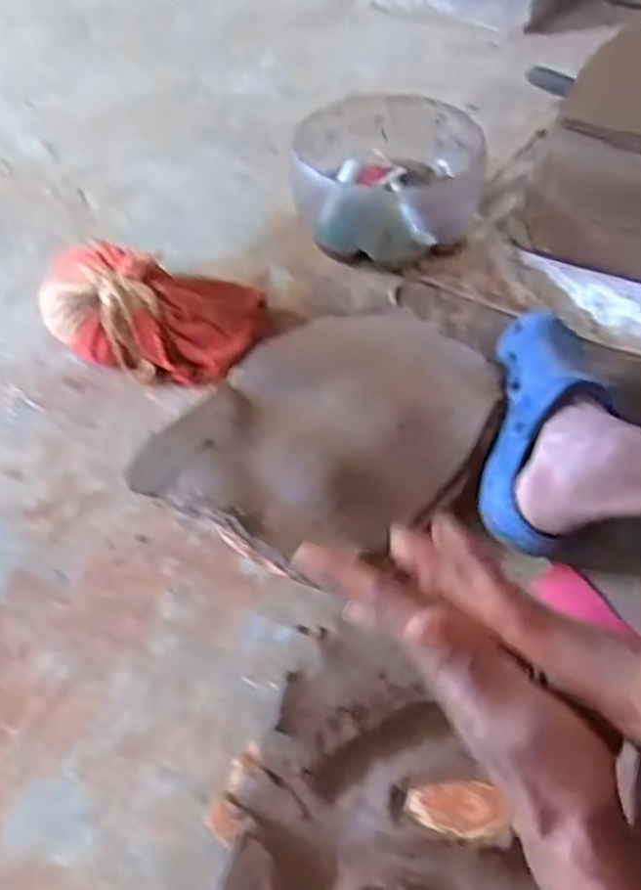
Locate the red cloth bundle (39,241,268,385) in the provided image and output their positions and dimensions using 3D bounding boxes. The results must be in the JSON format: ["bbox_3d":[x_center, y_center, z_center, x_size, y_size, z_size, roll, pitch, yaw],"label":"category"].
[{"bbox_3d":[-0.204,-0.158,0.897,0.250,0.093,0.145,13,51,11],"label":"red cloth bundle"}]

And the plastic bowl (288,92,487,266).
[{"bbox_3d":[0.086,-0.336,1.019,0.230,0.150,0.231,-2,51,2],"label":"plastic bowl"}]

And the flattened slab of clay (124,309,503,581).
[{"bbox_3d":[0.005,-0.023,0.756,0.275,0.047,0.316,28,58,24],"label":"flattened slab of clay"}]

